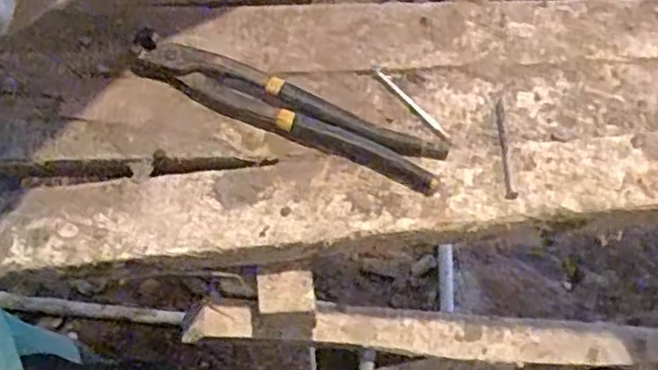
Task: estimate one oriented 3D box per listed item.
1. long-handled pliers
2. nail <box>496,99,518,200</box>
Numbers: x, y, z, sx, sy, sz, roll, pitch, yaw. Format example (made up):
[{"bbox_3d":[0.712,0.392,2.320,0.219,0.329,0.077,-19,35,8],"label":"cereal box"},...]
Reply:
[{"bbox_3d":[-0.028,-0.050,0.458,0.214,0.024,0.036,19,70,6],"label":"long-handled pliers"},{"bbox_3d":[0.119,-0.024,0.465,0.007,0.006,0.075,1,68,-1],"label":"nail"}]

